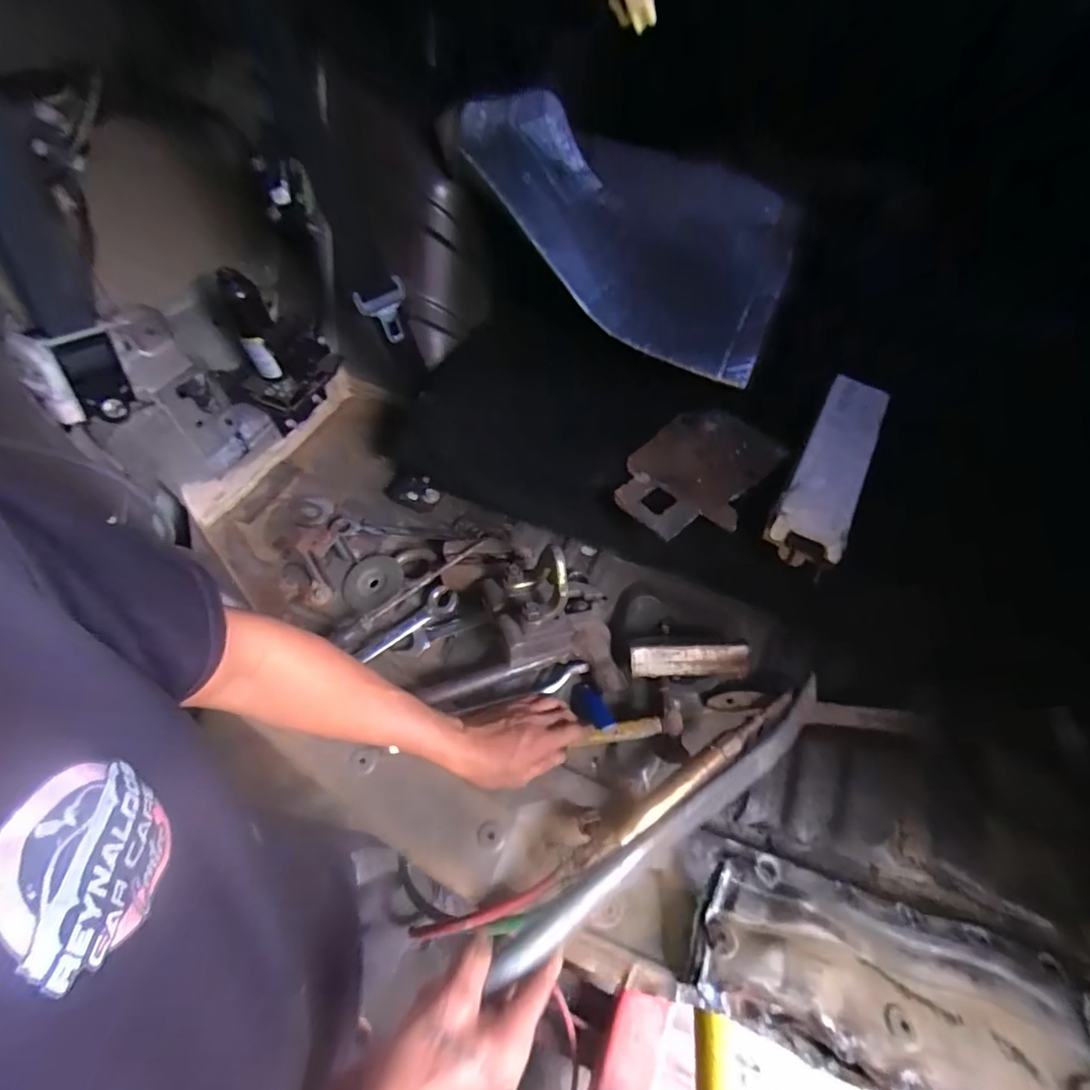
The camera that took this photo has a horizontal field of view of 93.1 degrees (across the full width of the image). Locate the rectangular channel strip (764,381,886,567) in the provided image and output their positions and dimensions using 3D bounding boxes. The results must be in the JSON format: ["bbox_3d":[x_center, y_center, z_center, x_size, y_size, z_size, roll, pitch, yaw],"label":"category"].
[{"bbox_3d":[0.382,-0.109,0.682,0.089,0.042,0.319,28,61,18],"label":"rectangular channel strip"}]

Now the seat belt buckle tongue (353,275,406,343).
[{"bbox_3d":[-0.213,-0.309,0.693,0.064,0.072,0.028,-33,62,-19],"label":"seat belt buckle tongue"}]

